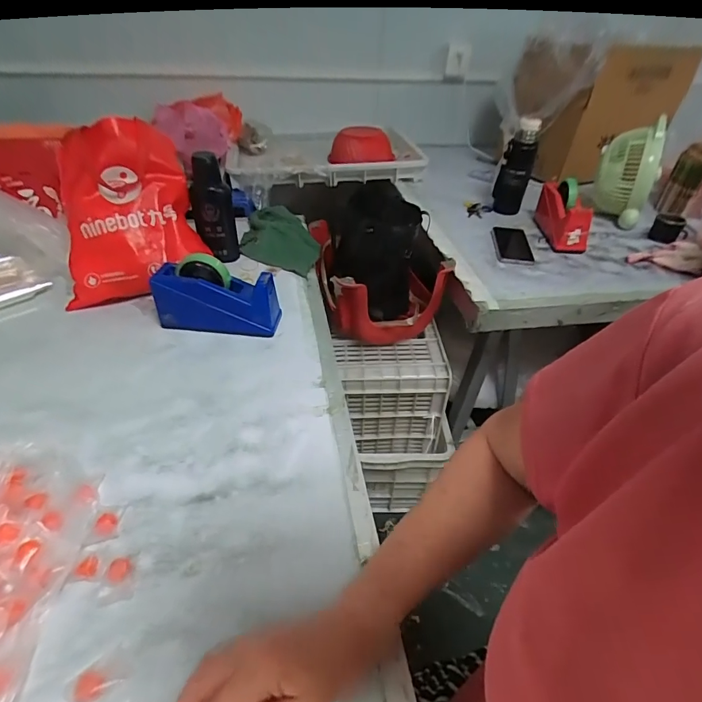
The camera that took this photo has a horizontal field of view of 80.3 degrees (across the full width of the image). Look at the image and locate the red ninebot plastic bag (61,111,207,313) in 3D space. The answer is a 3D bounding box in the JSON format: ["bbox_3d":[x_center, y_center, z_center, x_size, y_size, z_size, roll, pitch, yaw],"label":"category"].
[{"bbox_3d":[-0.413,-0.256,0.791,0.237,0.326,0.084,-6,3,-19],"label":"red ninebot plastic bag"}]

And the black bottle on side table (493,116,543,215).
[{"bbox_3d":[0.432,-0.474,1.090,0.077,0.238,0.094,17,41,16],"label":"black bottle on side table"}]

